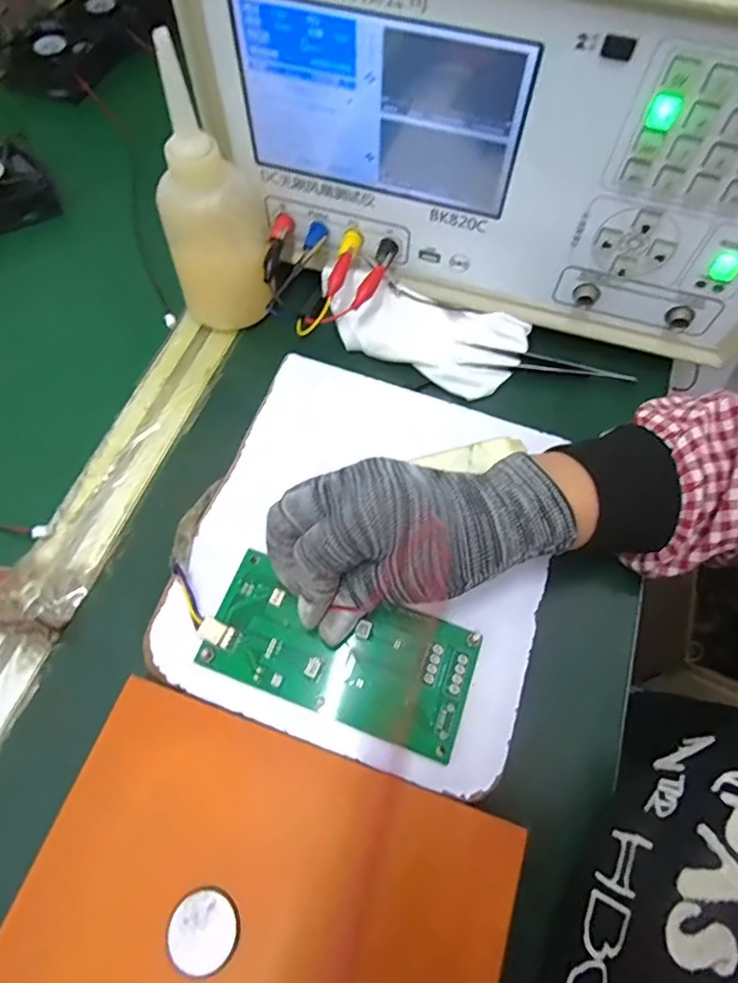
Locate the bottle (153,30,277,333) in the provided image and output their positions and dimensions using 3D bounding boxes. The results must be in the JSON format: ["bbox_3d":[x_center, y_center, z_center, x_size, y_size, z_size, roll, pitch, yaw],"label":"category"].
[{"bbox_3d":[-0.098,-0.173,0.335,0.066,0.149,0.061,-14,65,-6],"label":"bottle"}]

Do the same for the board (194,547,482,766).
[{"bbox_3d":[-0.015,0.082,0.281,0.133,0.008,0.065,17,66,5],"label":"board"}]

